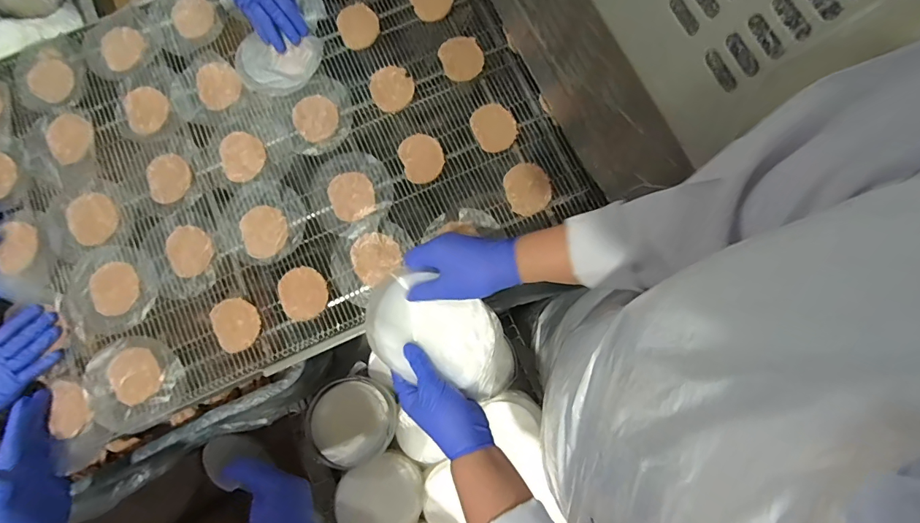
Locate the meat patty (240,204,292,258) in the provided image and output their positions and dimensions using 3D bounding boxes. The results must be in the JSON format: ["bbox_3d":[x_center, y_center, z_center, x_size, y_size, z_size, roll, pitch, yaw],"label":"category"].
[{"bbox_3d":[-0.275,-0.044,0.606,0.063,0.004,0.074,-20,77,-7],"label":"meat patty"}]

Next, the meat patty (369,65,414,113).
[{"bbox_3d":[-0.101,-0.258,0.640,0.060,0.013,0.064,0,75,-2],"label":"meat patty"}]

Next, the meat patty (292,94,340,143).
[{"bbox_3d":[-0.213,-0.213,0.635,0.064,0.005,0.071,-43,80,-12],"label":"meat patty"}]

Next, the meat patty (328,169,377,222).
[{"bbox_3d":[-0.154,-0.095,0.611,0.062,0.009,0.072,-24,77,-8],"label":"meat patty"}]

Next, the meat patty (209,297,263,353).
[{"bbox_3d":[-0.303,0.083,0.583,0.061,0.004,0.071,-31,78,-9],"label":"meat patty"}]

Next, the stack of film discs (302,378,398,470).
[{"bbox_3d":[-0.190,0.279,0.754,0.148,0.036,0.147,27,76,5],"label":"stack of film discs"}]

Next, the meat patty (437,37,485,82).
[{"bbox_3d":[0.005,-0.305,0.647,0.062,0.015,0.065,0,75,-2],"label":"meat patty"}]

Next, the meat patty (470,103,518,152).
[{"bbox_3d":[0.051,-0.195,0.624,0.063,0.017,0.065,0,75,-2],"label":"meat patty"}]

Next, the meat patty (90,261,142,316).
[{"bbox_3d":[-0.474,0.037,0.592,0.065,0.008,0.075,-24,77,-8],"label":"meat patty"}]

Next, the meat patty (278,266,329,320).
[{"bbox_3d":[-0.214,0.042,0.588,0.063,0.011,0.068,0,75,-2],"label":"meat patty"}]

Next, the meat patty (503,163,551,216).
[{"bbox_3d":[0.096,-0.103,0.607,0.061,0.013,0.068,-14,76,-6],"label":"meat patty"}]

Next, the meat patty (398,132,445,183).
[{"bbox_3d":[-0.054,-0.150,0.619,0.059,0.015,0.070,-18,76,-7],"label":"meat patty"}]

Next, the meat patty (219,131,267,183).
[{"bbox_3d":[-0.316,-0.154,0.623,0.059,0.011,0.070,-20,77,-7],"label":"meat patty"}]

